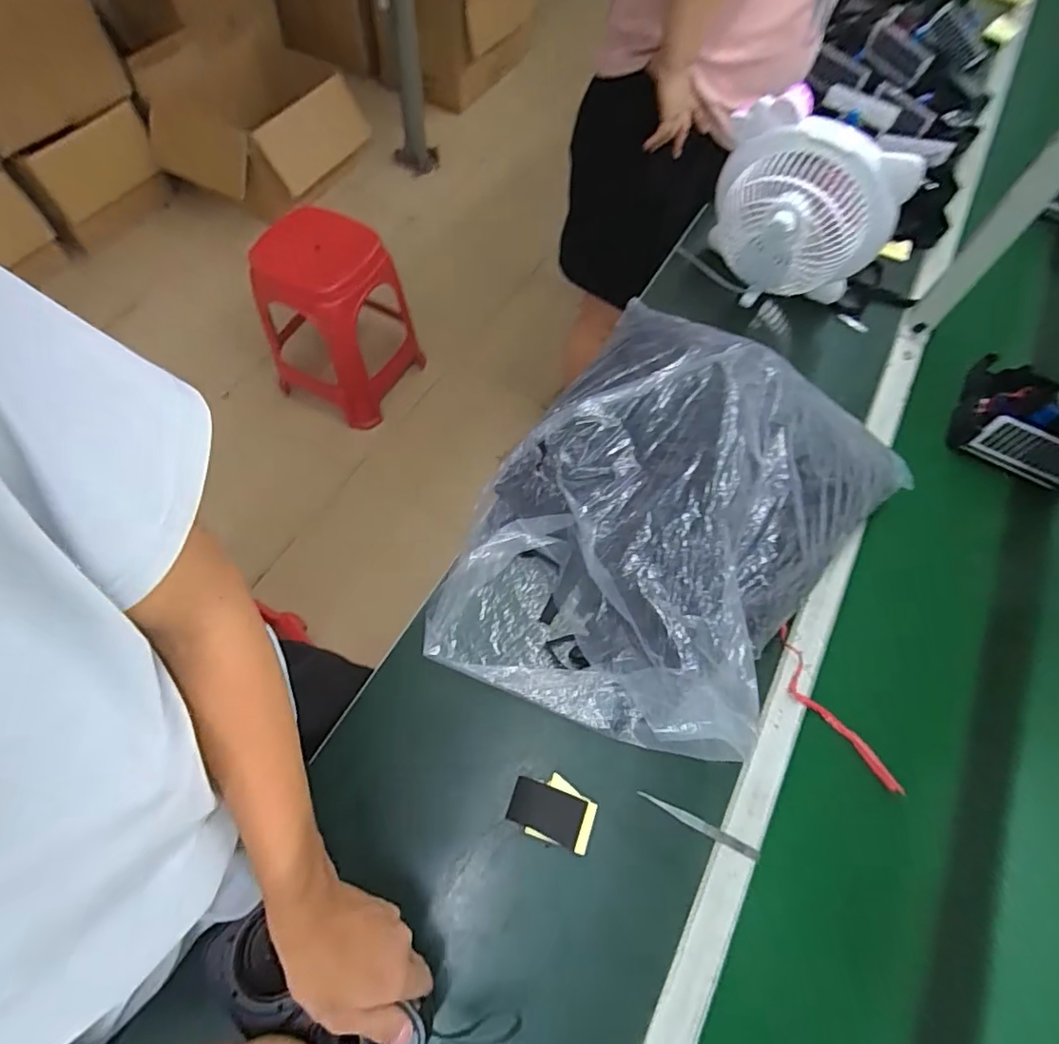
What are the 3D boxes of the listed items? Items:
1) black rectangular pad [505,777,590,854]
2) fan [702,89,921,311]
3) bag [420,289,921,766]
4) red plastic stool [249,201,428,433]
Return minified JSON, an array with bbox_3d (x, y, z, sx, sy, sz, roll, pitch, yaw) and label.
[{"bbox_3d":[0.018,0.294,0.569,0.076,0.004,0.045,20,64,7],"label":"black rectangular pad"},{"bbox_3d":[0.383,-0.443,0.833,0.264,0.250,0.117,30,65,12],"label":"fan"},{"bbox_3d":[0.167,-0.022,0.655,0.392,0.156,0.562,34,66,13],"label":"bag"},{"bbox_3d":[-0.514,-0.541,1.537,0.341,0.452,0.347,19,64,7],"label":"red plastic stool"}]

